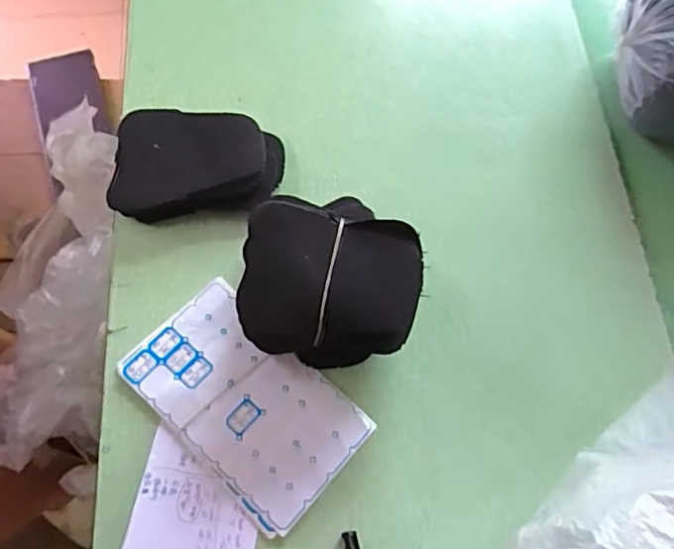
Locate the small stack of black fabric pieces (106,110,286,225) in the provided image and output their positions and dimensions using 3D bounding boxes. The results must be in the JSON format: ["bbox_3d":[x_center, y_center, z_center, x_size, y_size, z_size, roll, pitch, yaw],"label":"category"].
[{"bbox_3d":[-0.138,-0.107,0.566,0.163,0.037,0.116,3,68,0],"label":"small stack of black fabric pieces"}]

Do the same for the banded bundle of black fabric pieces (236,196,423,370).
[{"bbox_3d":[-0.009,0.007,0.497,0.147,0.098,0.128,8,69,0],"label":"banded bundle of black fabric pieces"}]

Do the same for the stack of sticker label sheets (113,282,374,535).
[{"bbox_3d":[-0.080,0.110,0.499,0.200,0.008,0.123,42,73,14],"label":"stack of sticker label sheets"}]

